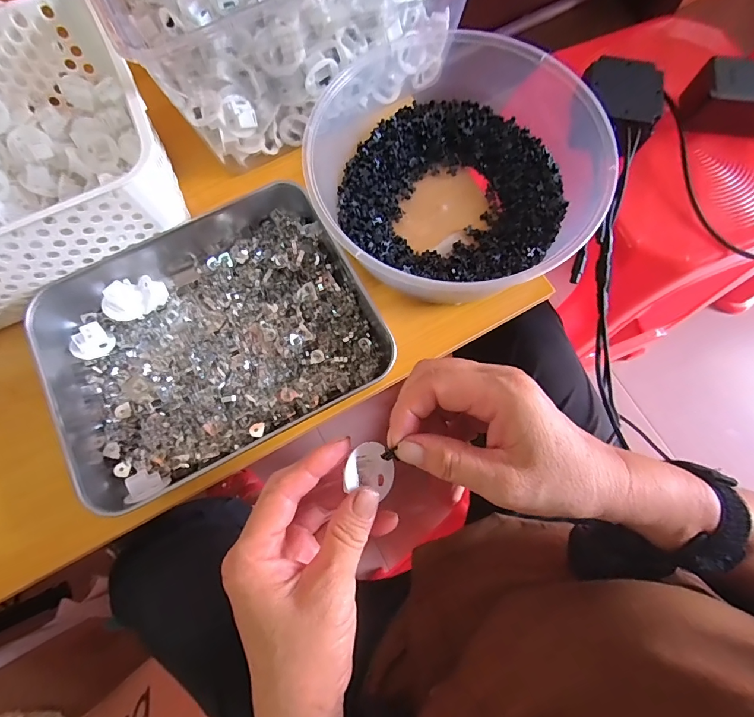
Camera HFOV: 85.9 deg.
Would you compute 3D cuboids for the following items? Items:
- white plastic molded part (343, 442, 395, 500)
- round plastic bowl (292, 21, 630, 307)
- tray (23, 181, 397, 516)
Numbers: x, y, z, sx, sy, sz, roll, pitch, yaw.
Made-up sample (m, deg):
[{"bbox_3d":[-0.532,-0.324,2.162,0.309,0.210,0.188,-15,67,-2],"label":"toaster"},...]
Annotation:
[{"bbox_3d":[-0.005,0.061,0.227,0.032,0.009,0.028,23,72,-32],"label":"white plastic molded part"},{"bbox_3d":[0.059,-0.181,0.354,0.236,0.065,0.249,0,75,1],"label":"round plastic bowl"},{"bbox_3d":[-0.140,-0.024,0.344,0.254,0.039,0.210,-27,77,-6],"label":"tray"}]

